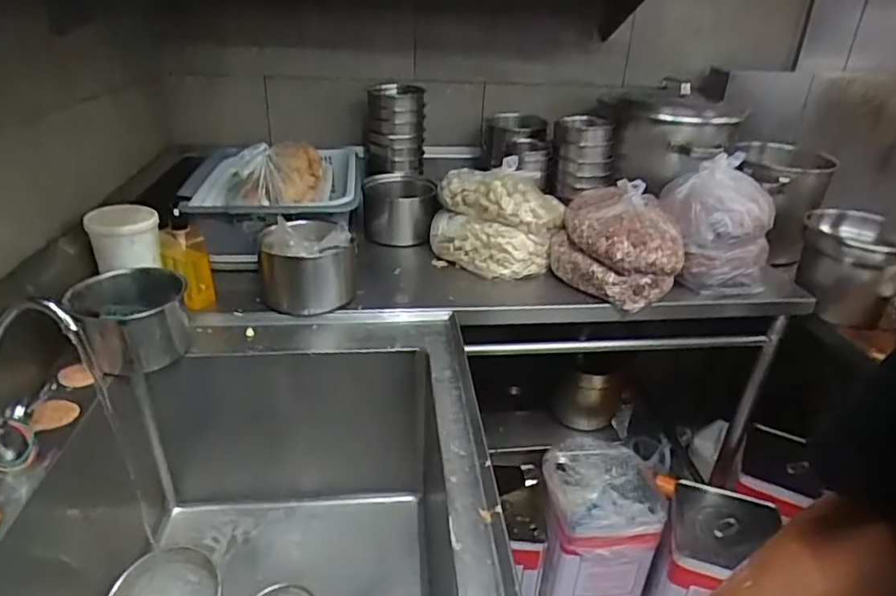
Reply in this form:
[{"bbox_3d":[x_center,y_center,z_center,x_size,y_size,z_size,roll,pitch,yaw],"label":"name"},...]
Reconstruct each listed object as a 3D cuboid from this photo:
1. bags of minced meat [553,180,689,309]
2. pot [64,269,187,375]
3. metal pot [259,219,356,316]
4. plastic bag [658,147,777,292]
[{"bbox_3d":[0.369,-0.124,1.247,0.258,0.181,0.236,18,31,28],"label":"bags of minced meat"},{"bbox_3d":[-0.530,0.035,0.980,0.169,0.127,0.143,-13,31,-29],"label":"pot"},{"bbox_3d":[-0.278,-0.060,1.156,0.179,0.152,0.167,-5,28,-16],"label":"metal pot"},{"bbox_3d":[0.582,-0.171,1.264,0.192,0.245,0.209,-3,28,-12],"label":"plastic bag"}]

